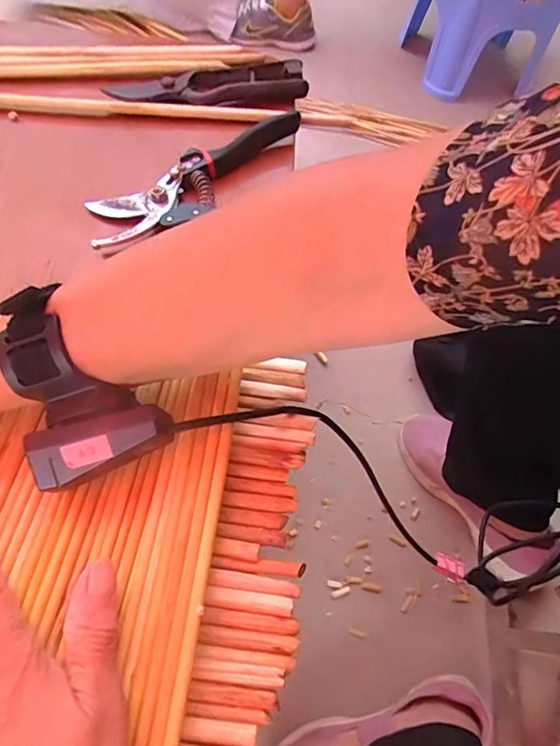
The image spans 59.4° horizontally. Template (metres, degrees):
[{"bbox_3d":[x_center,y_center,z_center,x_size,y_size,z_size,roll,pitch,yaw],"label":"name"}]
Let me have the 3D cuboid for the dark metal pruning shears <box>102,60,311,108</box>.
[{"bbox_3d":[-0.069,-0.285,0.479,0.181,0.027,0.057,-5,61,-7],"label":"dark metal pruning shears"}]

